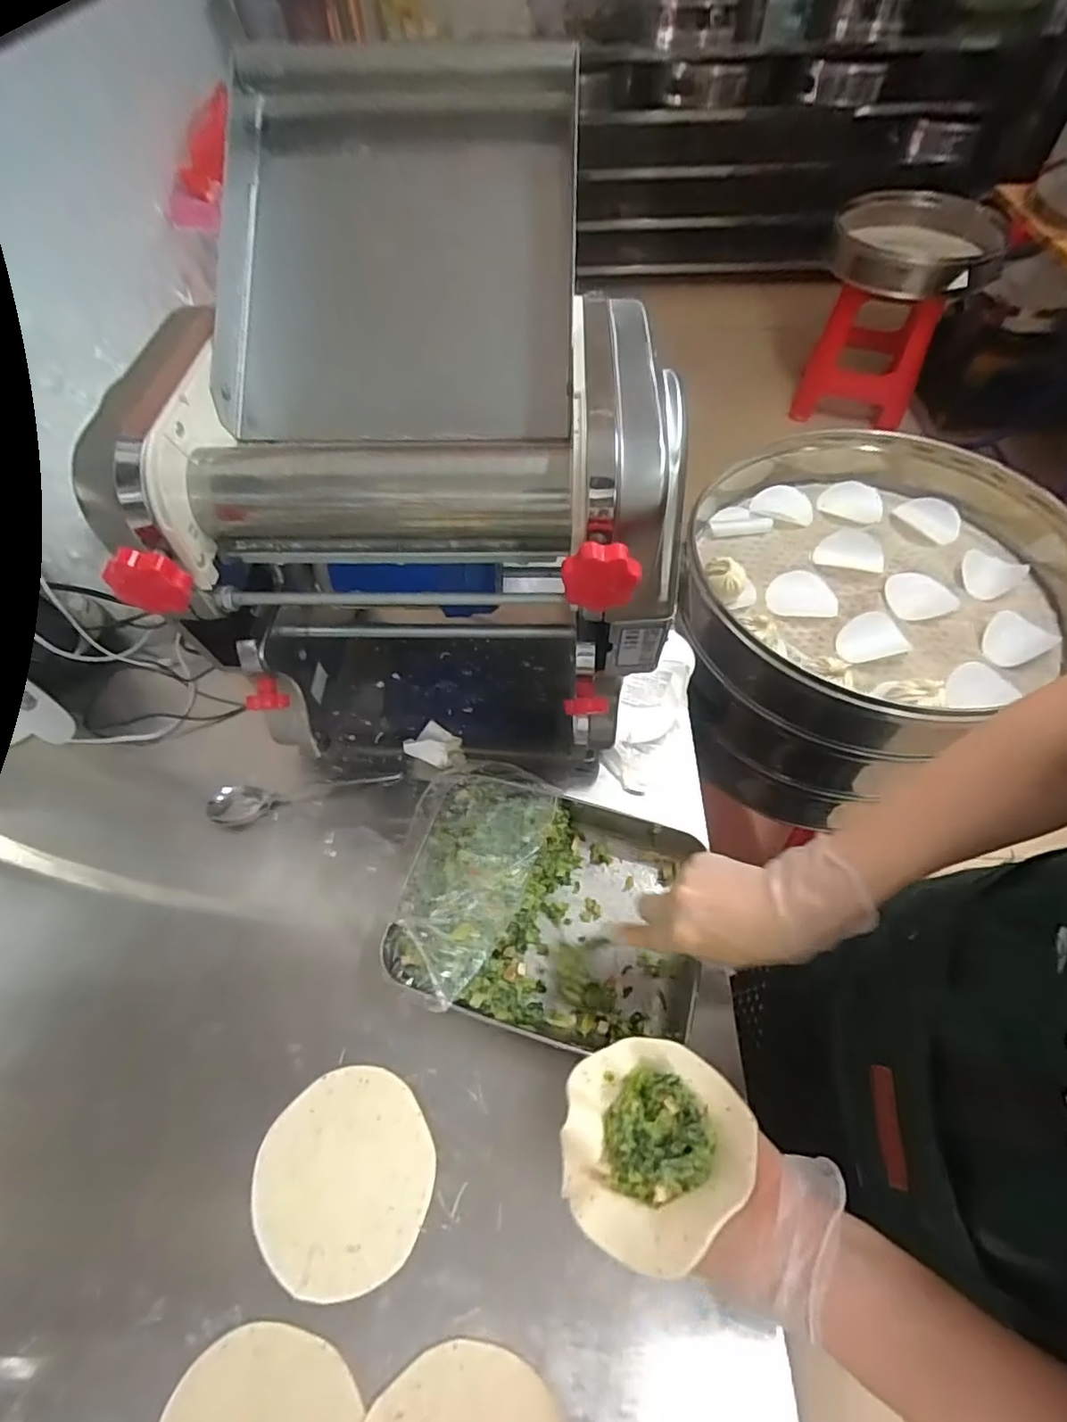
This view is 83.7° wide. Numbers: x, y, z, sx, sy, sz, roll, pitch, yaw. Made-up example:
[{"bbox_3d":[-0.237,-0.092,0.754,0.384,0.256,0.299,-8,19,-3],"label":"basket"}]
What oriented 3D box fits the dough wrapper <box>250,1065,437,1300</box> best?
[{"bbox_3d":[-0.141,0.347,0.444,0.130,0.007,0.127,-1,57,1],"label":"dough wrapper"}]

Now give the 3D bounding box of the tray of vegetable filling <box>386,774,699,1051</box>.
[{"bbox_3d":[0.008,0.167,0.521,0.261,0.059,0.197,14,59,10],"label":"tray of vegetable filling"}]

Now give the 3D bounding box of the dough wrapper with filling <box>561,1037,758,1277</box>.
[{"bbox_3d":[0.076,0.272,0.374,0.118,0.037,0.118,-6,47,26],"label":"dough wrapper with filling"}]

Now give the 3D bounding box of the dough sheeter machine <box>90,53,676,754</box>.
[{"bbox_3d":[-0.086,-0.187,0.529,0.370,0.464,0.389,0,58,2],"label":"dough sheeter machine"}]

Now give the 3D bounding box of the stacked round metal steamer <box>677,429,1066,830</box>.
[{"bbox_3d":[0.480,-0.129,0.901,0.510,0.315,0.514,-1,57,1],"label":"stacked round metal steamer"}]

